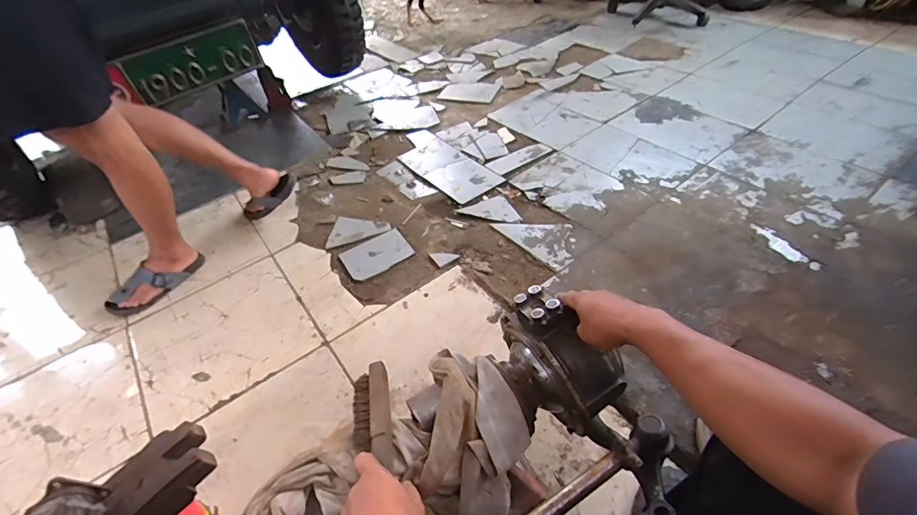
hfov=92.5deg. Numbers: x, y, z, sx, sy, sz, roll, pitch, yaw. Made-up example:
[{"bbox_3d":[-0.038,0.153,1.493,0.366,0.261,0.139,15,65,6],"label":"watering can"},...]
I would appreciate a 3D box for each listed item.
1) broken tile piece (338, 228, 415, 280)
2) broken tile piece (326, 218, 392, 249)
[{"bbox_3d":[-0.237,-0.010,1.277,0.188,0.008,0.133,-27,49,-19],"label":"broken tile piece"},{"bbox_3d":[-0.307,-0.074,1.348,0.174,0.006,0.123,4,46,10],"label":"broken tile piece"}]

